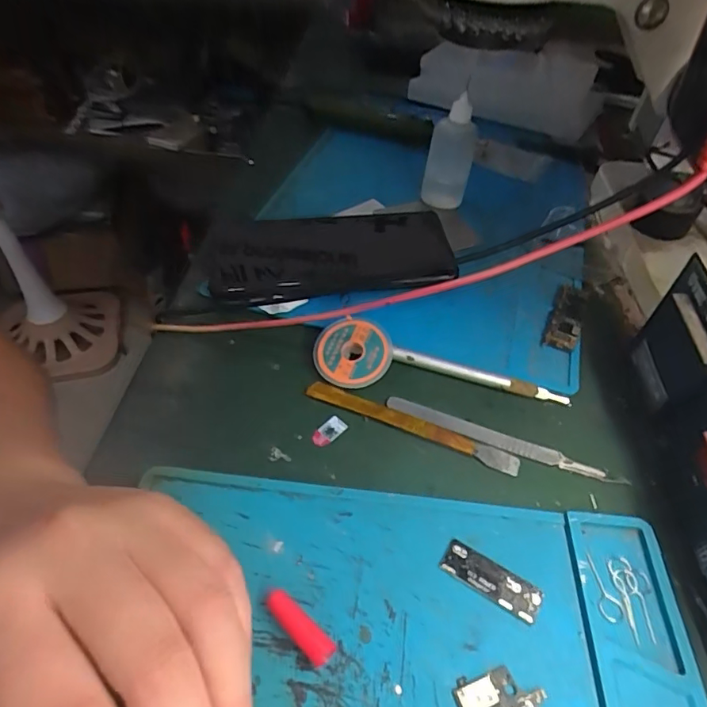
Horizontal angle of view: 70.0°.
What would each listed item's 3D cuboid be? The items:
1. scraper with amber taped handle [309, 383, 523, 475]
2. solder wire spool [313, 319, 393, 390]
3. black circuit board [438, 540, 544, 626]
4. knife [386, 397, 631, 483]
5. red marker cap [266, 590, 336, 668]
[{"bbox_3d":[0.031,0.038,0.275,0.119,0.004,0.012,20,50,14],"label":"scraper with amber taped handle"},{"bbox_3d":[-0.001,0.001,0.296,0.044,0.012,0.040,3,68,8],"label":"solder wire spool"},{"bbox_3d":[0.060,0.099,0.221,0.044,0.004,0.016,27,52,20],"label":"black circuit board"},{"bbox_3d":[0.079,0.047,0.271,0.126,0.004,0.010,18,50,12],"label":"knife"},{"bbox_3d":[-0.022,0.110,0.203,0.033,0.009,0.009,34,55,24],"label":"red marker cap"}]

